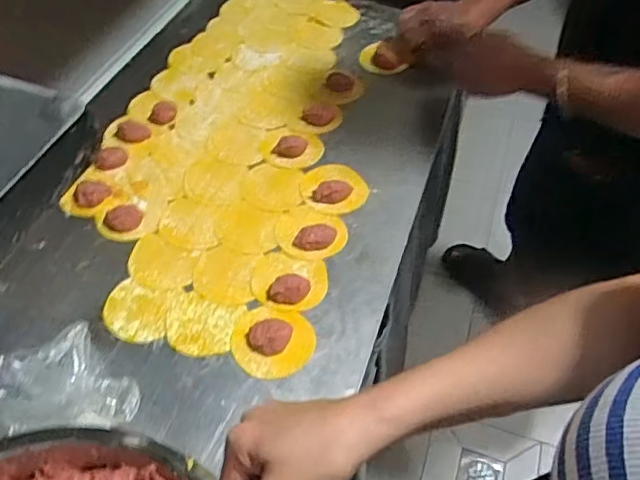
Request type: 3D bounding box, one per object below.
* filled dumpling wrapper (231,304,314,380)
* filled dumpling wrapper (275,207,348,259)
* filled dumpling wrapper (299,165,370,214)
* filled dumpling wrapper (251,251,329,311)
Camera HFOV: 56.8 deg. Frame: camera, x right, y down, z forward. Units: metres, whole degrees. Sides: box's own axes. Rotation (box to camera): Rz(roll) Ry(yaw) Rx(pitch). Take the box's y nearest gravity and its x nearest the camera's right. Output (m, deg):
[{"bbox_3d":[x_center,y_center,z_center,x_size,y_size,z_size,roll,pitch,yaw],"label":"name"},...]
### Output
[{"bbox_3d":[-0.047,0.098,0.590,0.080,0.017,0.077,2,51,-2],"label":"filled dumpling wrapper"},{"bbox_3d":[-0.010,-0.009,0.685,0.080,0.009,0.070,15,52,9],"label":"filled dumpling wrapper"},{"bbox_3d":[0.018,-0.065,0.728,0.082,0.020,0.073,2,51,-2],"label":"filled dumpling wrapper"},{"bbox_3d":[-0.033,0.038,0.635,0.081,0.025,0.073,14,52,8],"label":"filled dumpling wrapper"}]

